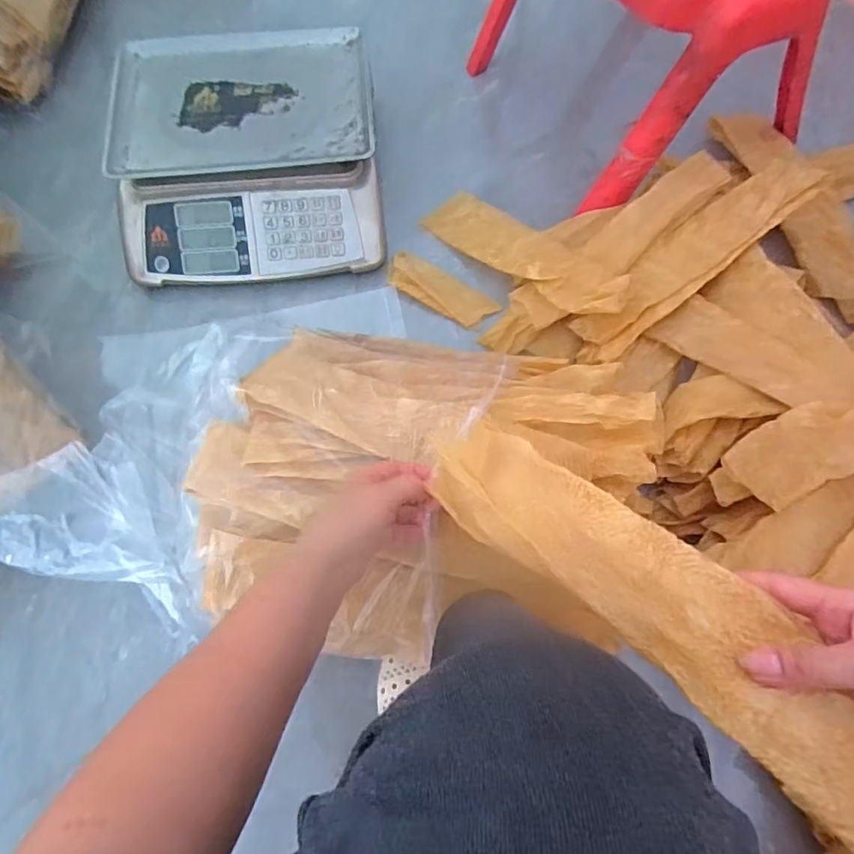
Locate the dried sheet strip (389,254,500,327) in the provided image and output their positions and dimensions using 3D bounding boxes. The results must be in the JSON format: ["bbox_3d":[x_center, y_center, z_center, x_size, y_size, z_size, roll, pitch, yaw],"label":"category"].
[{"bbox_3d":[0.017,-0.182,0.733,0.153,0.011,0.050,30,74,10],"label":"dried sheet strip"}]

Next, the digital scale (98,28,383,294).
[{"bbox_3d":[-0.239,-0.365,0.744,0.344,0.113,0.325,-5,71,-2],"label":"digital scale"}]

